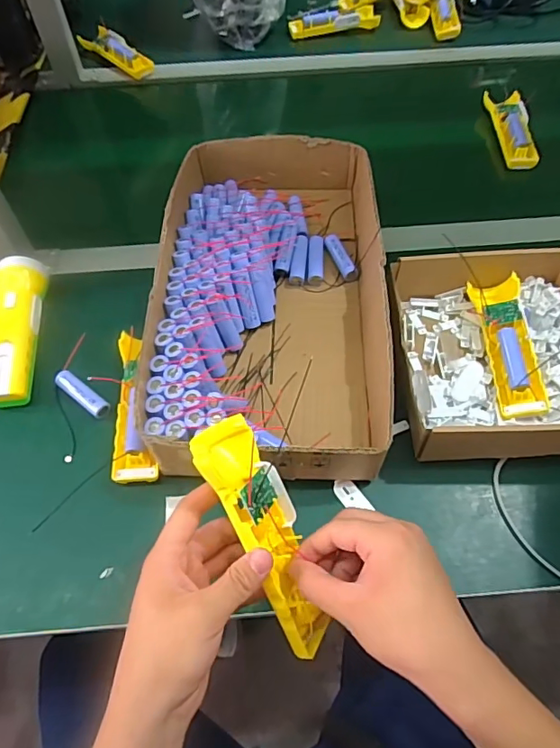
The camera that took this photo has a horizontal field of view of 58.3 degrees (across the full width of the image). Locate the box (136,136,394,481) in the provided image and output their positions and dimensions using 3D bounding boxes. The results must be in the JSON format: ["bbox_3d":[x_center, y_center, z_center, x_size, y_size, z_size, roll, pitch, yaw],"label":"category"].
[{"bbox_3d":[-0.009,-0.097,0.553,0.229,0.078,0.419,1,58,2],"label":"box"}]

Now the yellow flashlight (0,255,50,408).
[{"bbox_3d":[-0.287,-0.051,0.551,0.051,0.043,0.185,-6,58,-3],"label":"yellow flashlight"}]

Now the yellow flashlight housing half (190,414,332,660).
[{"bbox_3d":[-0.009,0.109,0.337,0.042,0.033,0.163,-25,92,-14],"label":"yellow flashlight housing half"}]

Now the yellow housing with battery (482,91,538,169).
[{"bbox_3d":[0.343,-0.362,0.743,0.050,0.026,0.148,-2,58,0],"label":"yellow housing with battery"}]

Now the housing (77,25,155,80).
[{"bbox_3d":[-0.288,-0.567,0.881,0.045,0.032,0.161,-40,65,-21],"label":"housing"}]

